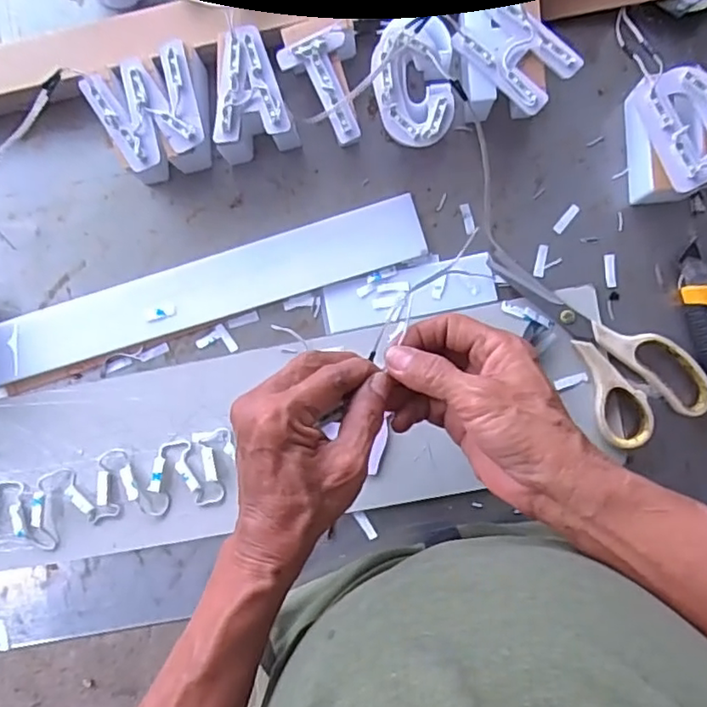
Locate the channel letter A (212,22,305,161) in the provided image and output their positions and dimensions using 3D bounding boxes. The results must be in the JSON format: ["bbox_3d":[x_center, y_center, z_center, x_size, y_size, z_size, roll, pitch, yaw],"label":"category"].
[{"bbox_3d":[-0.080,-0.199,0.471,0.055,0.052,0.079,-11,86,3],"label":"channel letter A"}]

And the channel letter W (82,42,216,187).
[{"bbox_3d":[-0.147,-0.183,0.475,0.089,0.052,0.085,-23,86,3],"label":"channel letter W"}]

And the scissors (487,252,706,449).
[{"bbox_3d":[0.191,-0.020,0.463,0.084,0.014,0.177,-31,86,2],"label":"scissors"}]

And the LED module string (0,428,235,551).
[{"bbox_3d":[-0.209,0.110,0.484,0.230,0.009,0.083,-4,87,4],"label":"LED module string"}]

